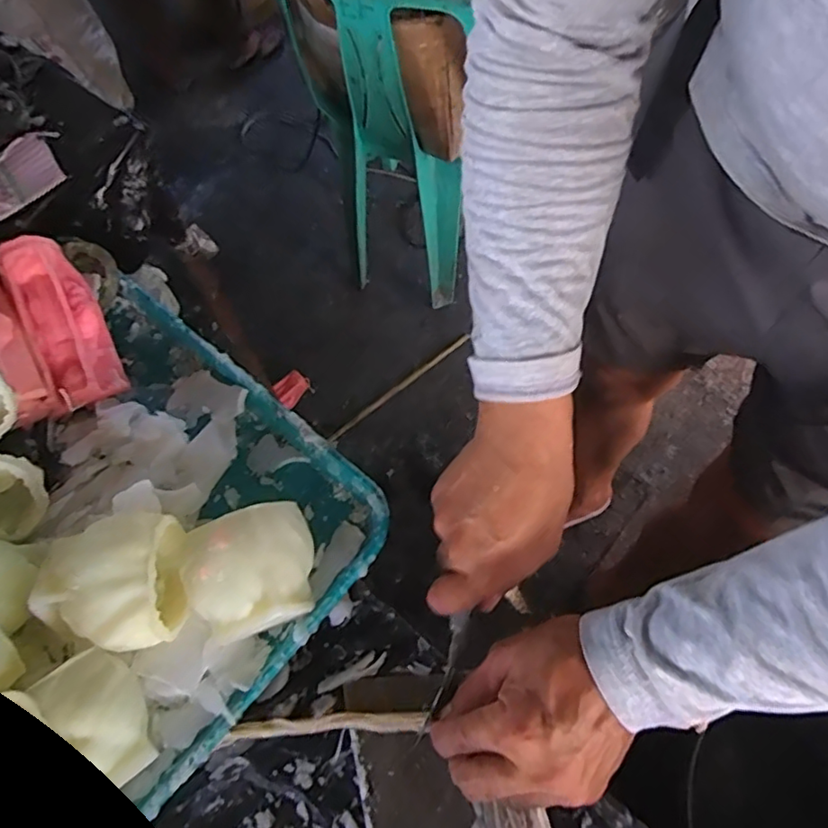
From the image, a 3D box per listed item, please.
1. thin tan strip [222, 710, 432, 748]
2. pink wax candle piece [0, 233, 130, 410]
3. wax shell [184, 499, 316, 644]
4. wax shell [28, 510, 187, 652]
[{"bbox_3d":[-0.057,0.198,0.372,0.126,0.009,0.011,-2,62,-4],"label":"thin tan strip"},{"bbox_3d":[-0.295,-0.080,0.490,0.055,0.030,0.157,-30,78,-12],"label":"pink wax candle piece"},{"bbox_3d":[-0.107,0.102,0.382,0.086,0.048,0.073,-24,64,-9],"label":"wax shell"},{"bbox_3d":[-0.193,0.109,0.380,0.080,0.057,0.082,-7,63,0],"label":"wax shell"}]

